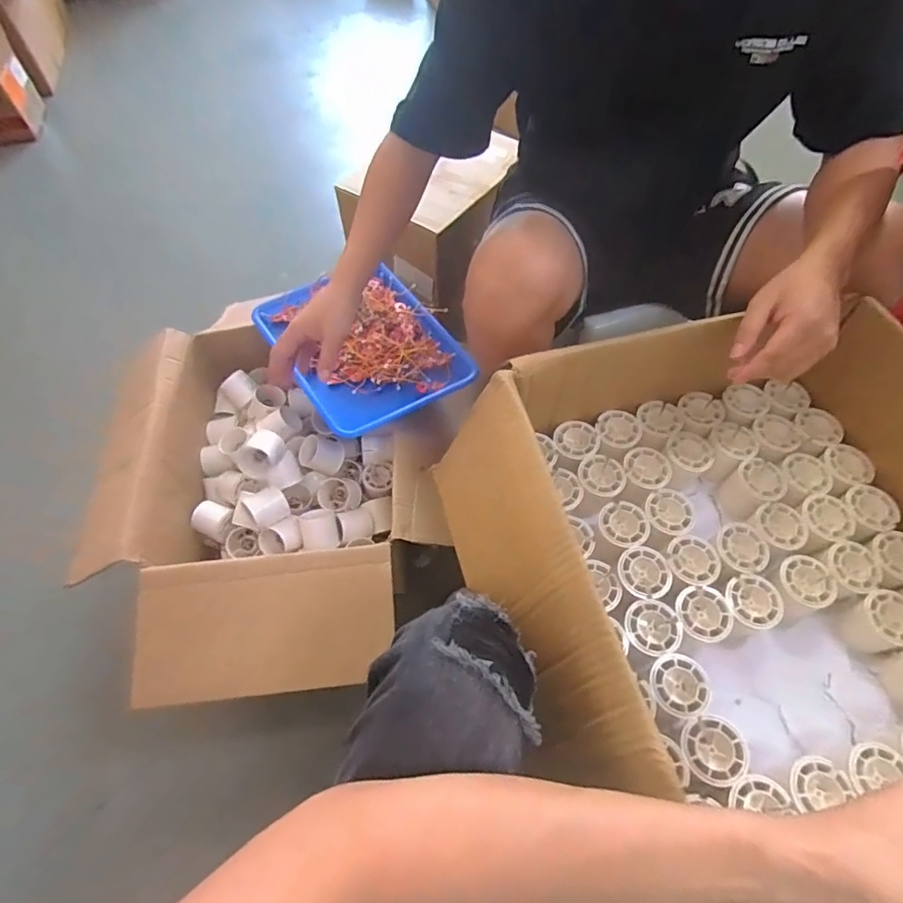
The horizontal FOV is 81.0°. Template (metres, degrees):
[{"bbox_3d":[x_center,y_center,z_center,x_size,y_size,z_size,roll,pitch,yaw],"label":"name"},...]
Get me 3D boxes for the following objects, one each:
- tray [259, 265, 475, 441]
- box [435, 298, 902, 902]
[{"bbox_3d":[-0.142,-0.174,0.858,0.243,0.037,0.313,-30,62,-16],"label":"tray"},{"bbox_3d":[0.304,0.143,0.494,0.514,0.191,0.574,-14,58,-7],"label":"box"}]

